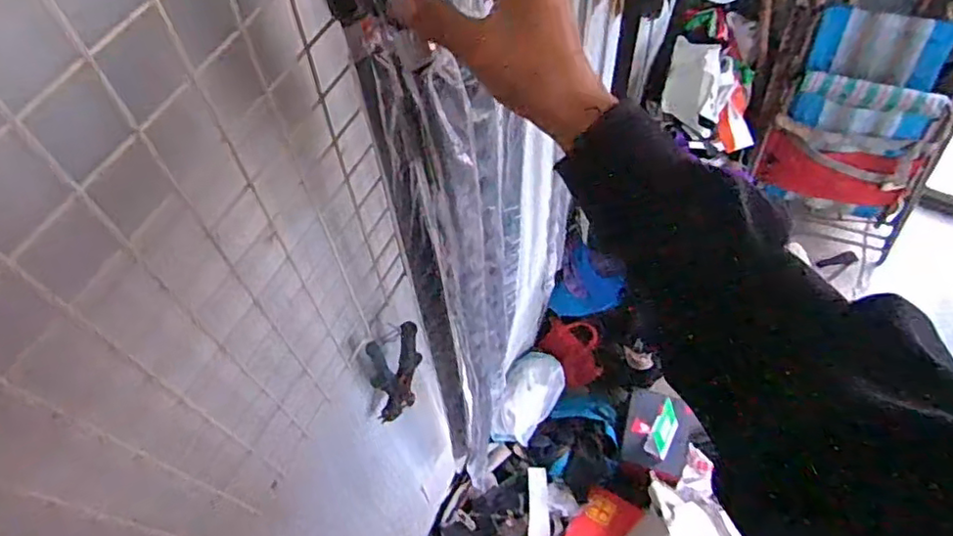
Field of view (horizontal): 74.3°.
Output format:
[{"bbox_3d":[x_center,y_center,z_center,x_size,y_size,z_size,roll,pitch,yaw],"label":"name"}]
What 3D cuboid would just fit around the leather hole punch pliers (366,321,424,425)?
[{"bbox_3d":[-0.117,0.151,0.916,0.099,0.214,0.039,-32,62,-15],"label":"leather hole punch pliers"}]

